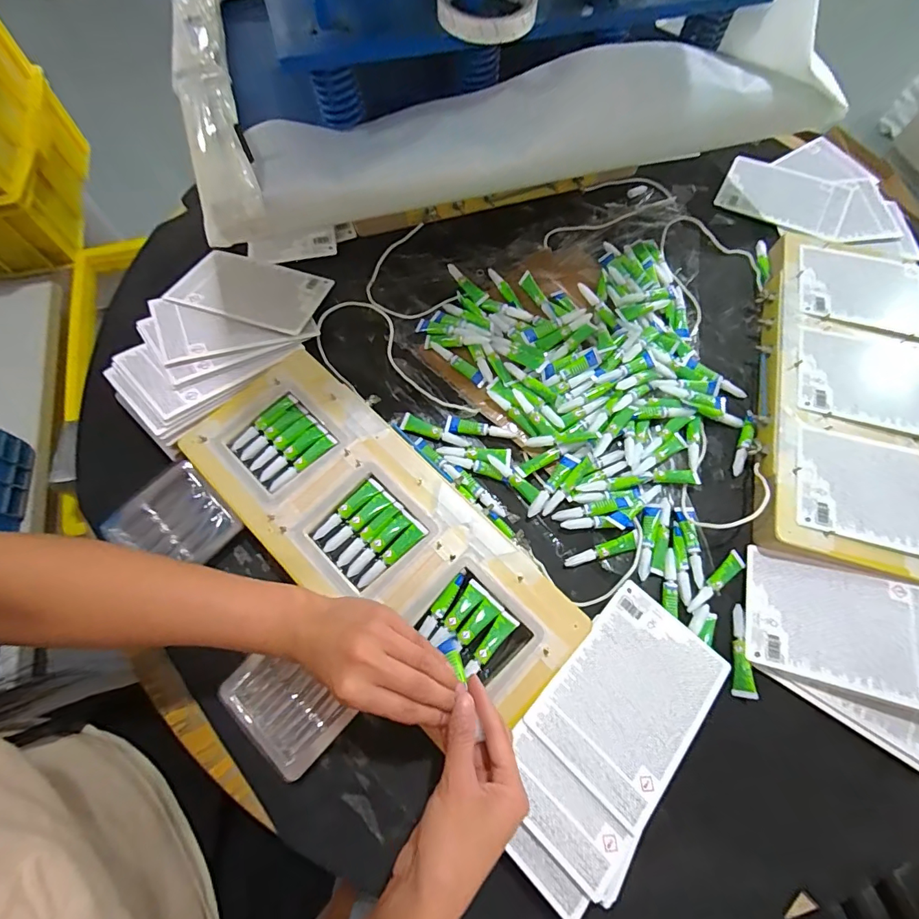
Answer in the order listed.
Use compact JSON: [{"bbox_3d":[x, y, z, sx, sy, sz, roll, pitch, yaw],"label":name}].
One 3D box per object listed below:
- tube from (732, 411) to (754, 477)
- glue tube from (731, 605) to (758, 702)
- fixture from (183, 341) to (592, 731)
[{"bbox_3d":[0.324,-0.019,0.507,0.012,0.017,0.077,20,69,6],"label":"tube"},{"bbox_3d":[0.269,0.184,0.428,0.016,0.014,0.083,6,68,1],"label":"glue tube"},{"bbox_3d":[-0.084,0.071,0.448,0.419,0.034,0.161,42,73,14],"label":"fixture"}]

